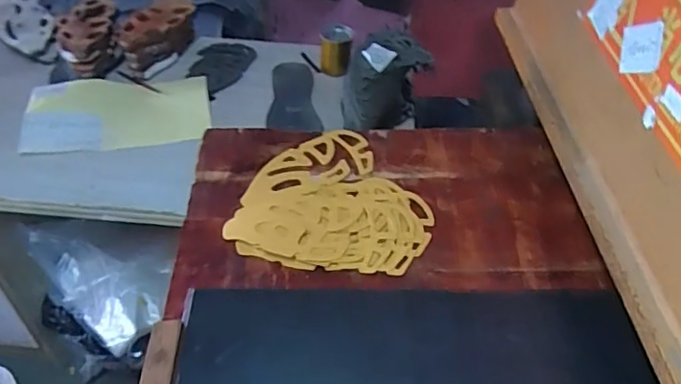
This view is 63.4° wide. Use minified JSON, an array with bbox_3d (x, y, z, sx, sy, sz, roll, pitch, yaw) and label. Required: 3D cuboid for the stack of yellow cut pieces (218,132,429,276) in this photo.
[{"bbox_3d":[-0.001,0.002,0.779,0.254,0.018,0.251,14,47,9],"label":"stack of yellow cut pieces"}]

